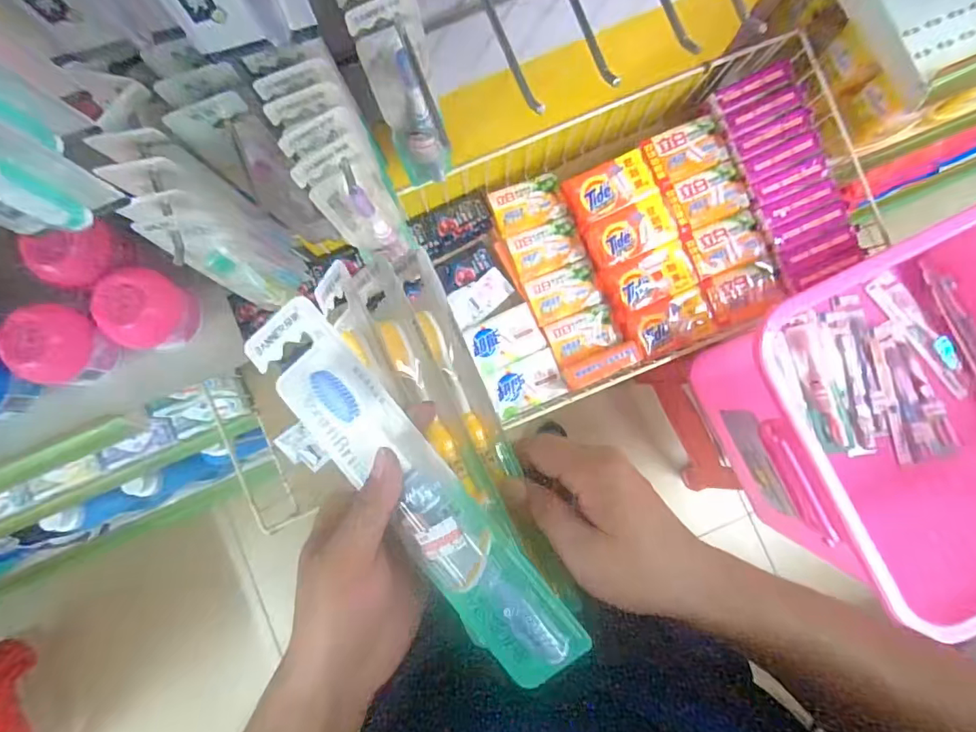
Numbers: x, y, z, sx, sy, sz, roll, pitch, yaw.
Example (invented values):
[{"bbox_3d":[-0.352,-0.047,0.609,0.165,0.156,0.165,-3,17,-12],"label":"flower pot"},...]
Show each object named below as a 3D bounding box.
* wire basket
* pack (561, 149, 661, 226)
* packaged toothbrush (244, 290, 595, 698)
[{"bbox_3d":[0.198,-0.184,0.686,0.549,0.109,0.346,-23,87,-1],"label":"wire basket"},{"bbox_3d":[0.165,-0.242,0.690,0.106,0.032,0.072,-22,87,-1],"label":"pack"},{"bbox_3d":[-0.038,0.065,0.262,0.045,0.018,0.230,-40,87,-2],"label":"packaged toothbrush"}]

